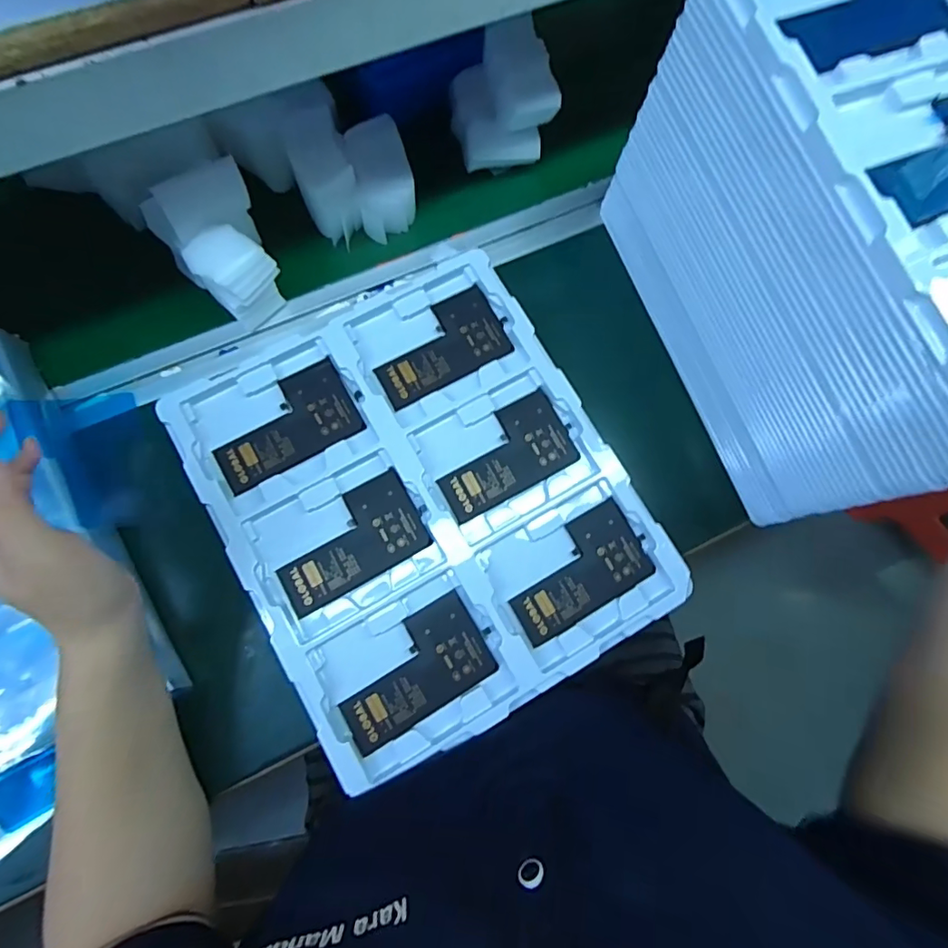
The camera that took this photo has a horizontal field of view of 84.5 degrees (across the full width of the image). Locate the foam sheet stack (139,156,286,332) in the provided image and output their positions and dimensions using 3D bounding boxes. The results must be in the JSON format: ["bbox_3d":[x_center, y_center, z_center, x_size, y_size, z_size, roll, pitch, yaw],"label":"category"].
[{"bbox_3d":[-0.193,-0.173,0.405,0.079,0.082,0.097,-32,82,-9],"label":"foam sheet stack"}]

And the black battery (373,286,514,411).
[{"bbox_3d":[-0.028,-0.102,0.417,0.108,0.007,0.063,-30,80,-9],"label":"black battery"}]

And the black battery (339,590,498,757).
[{"bbox_3d":[-0.042,0.138,0.366,0.109,0.007,0.063,-30,80,-9],"label":"black battery"}]

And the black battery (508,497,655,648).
[{"bbox_3d":[0.076,0.072,0.389,0.110,0.007,0.061,-31,80,-9],"label":"black battery"}]

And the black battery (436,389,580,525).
[{"bbox_3d":[0.022,-0.015,0.404,0.107,0.005,0.063,-28,79,-8],"label":"black battery"}]

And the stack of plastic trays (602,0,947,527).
[{"bbox_3d":[0.309,-0.175,0.379,0.278,0.205,0.323,-22,81,-8],"label":"stack of plastic trays"}]

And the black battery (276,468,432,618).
[{"bbox_3d":[-0.092,0.049,0.382,0.107,0.007,0.063,-29,79,-9],"label":"black battery"}]

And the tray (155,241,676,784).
[{"bbox_3d":[-0.037,0.015,0.388,0.272,0.020,0.317,-29,79,-9],"label":"tray"}]

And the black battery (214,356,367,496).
[{"bbox_3d":[-0.143,-0.038,0.394,0.108,0.004,0.064,-29,79,-9],"label":"black battery"}]

